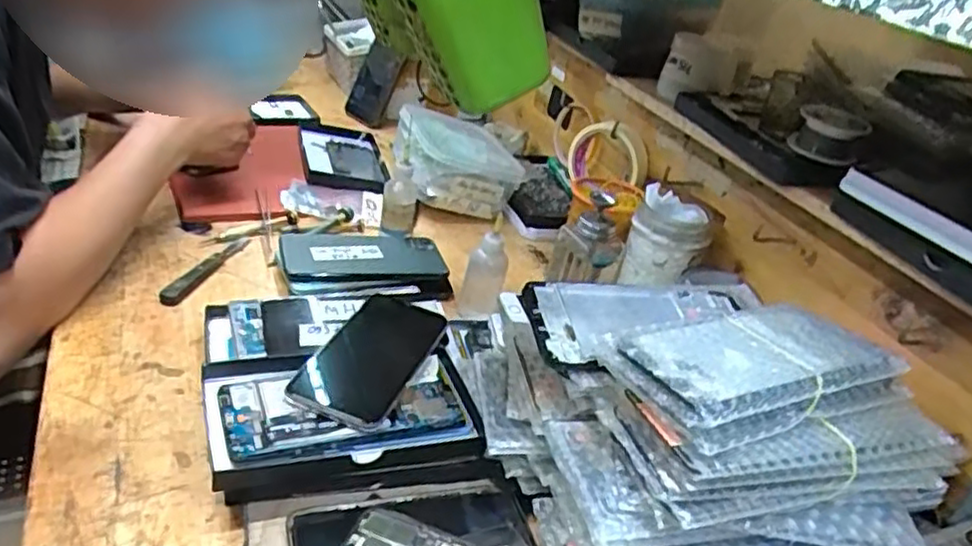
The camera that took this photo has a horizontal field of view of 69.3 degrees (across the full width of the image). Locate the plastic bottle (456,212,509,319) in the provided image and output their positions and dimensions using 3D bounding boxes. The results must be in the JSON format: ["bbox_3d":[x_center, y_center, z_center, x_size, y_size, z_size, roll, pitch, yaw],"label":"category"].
[{"bbox_3d":[-0.001,-0.004,0.641,0.038,0.086,0.032,7,32,-1],"label":"plastic bottle"}]

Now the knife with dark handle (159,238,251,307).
[{"bbox_3d":[-0.255,-0.004,0.647,0.018,0.015,0.130,14,33,10],"label":"knife with dark handle"}]

